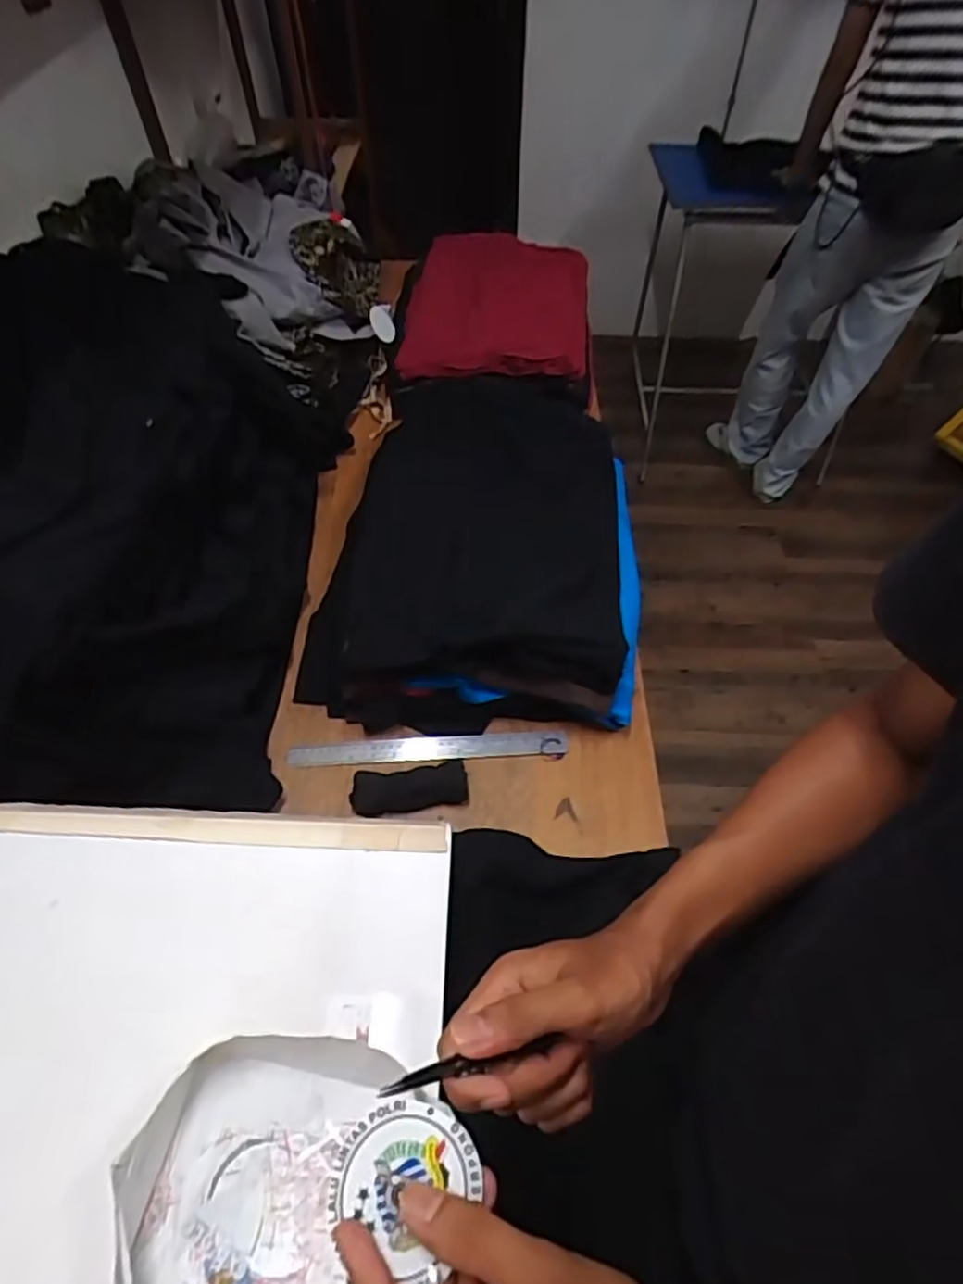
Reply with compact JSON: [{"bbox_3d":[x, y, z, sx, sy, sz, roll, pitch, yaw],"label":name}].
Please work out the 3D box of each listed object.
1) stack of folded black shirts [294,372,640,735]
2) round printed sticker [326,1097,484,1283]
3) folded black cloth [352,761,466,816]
[{"bbox_3d":[-0.003,-0.180,0.948,0.426,0.124,0.625,1,52,0],"label":"stack of folded black shirts"},{"bbox_3d":[-0.032,0.226,0.286,0.058,0.008,0.055,29,46,7],"label":"round printed sticker"},{"bbox_3d":[-0.080,0.160,0.750,0.125,0.023,0.050,-8,53,-8],"label":"folded black cloth"}]

